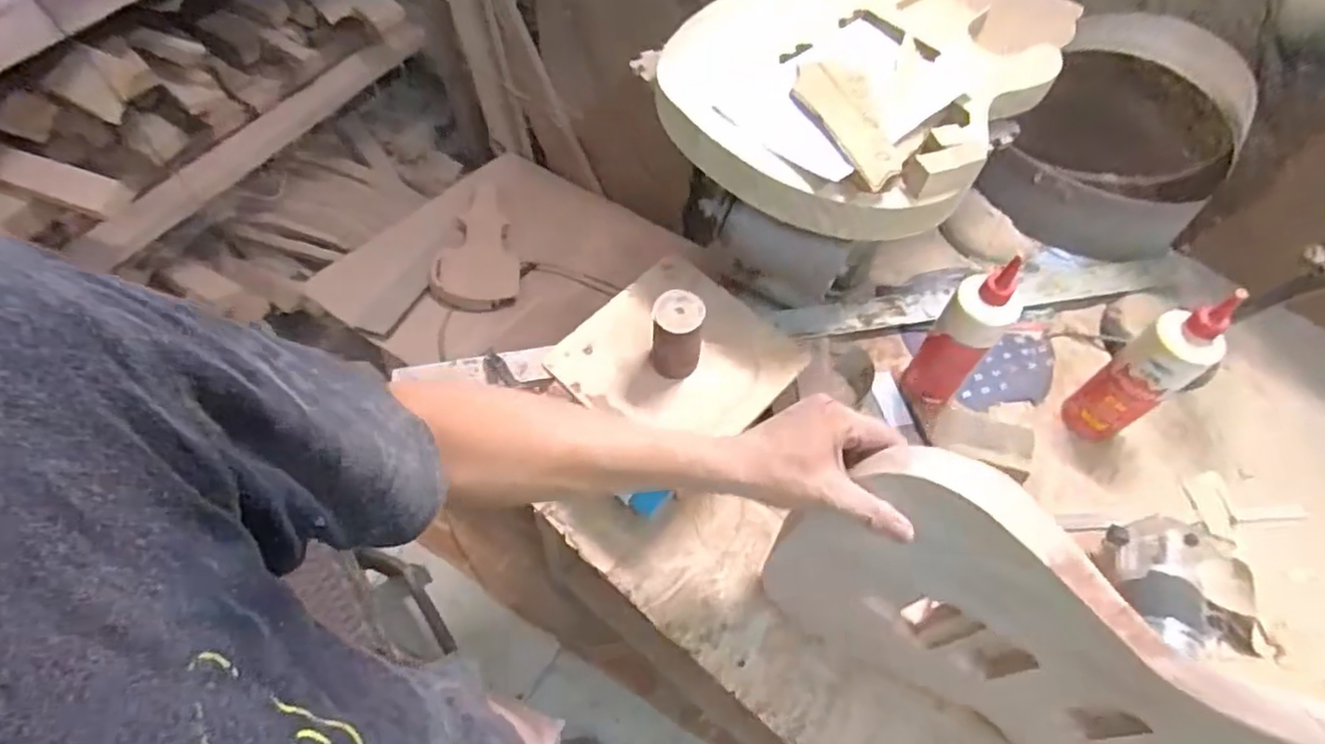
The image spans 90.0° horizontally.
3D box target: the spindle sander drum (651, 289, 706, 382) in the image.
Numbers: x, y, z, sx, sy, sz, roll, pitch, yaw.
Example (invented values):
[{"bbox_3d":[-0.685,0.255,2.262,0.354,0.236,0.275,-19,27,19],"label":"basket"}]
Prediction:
[{"bbox_3d":[0.015,-0.033,0.637,0.051,0.086,0.044,6,59,2],"label":"spindle sander drum"}]

